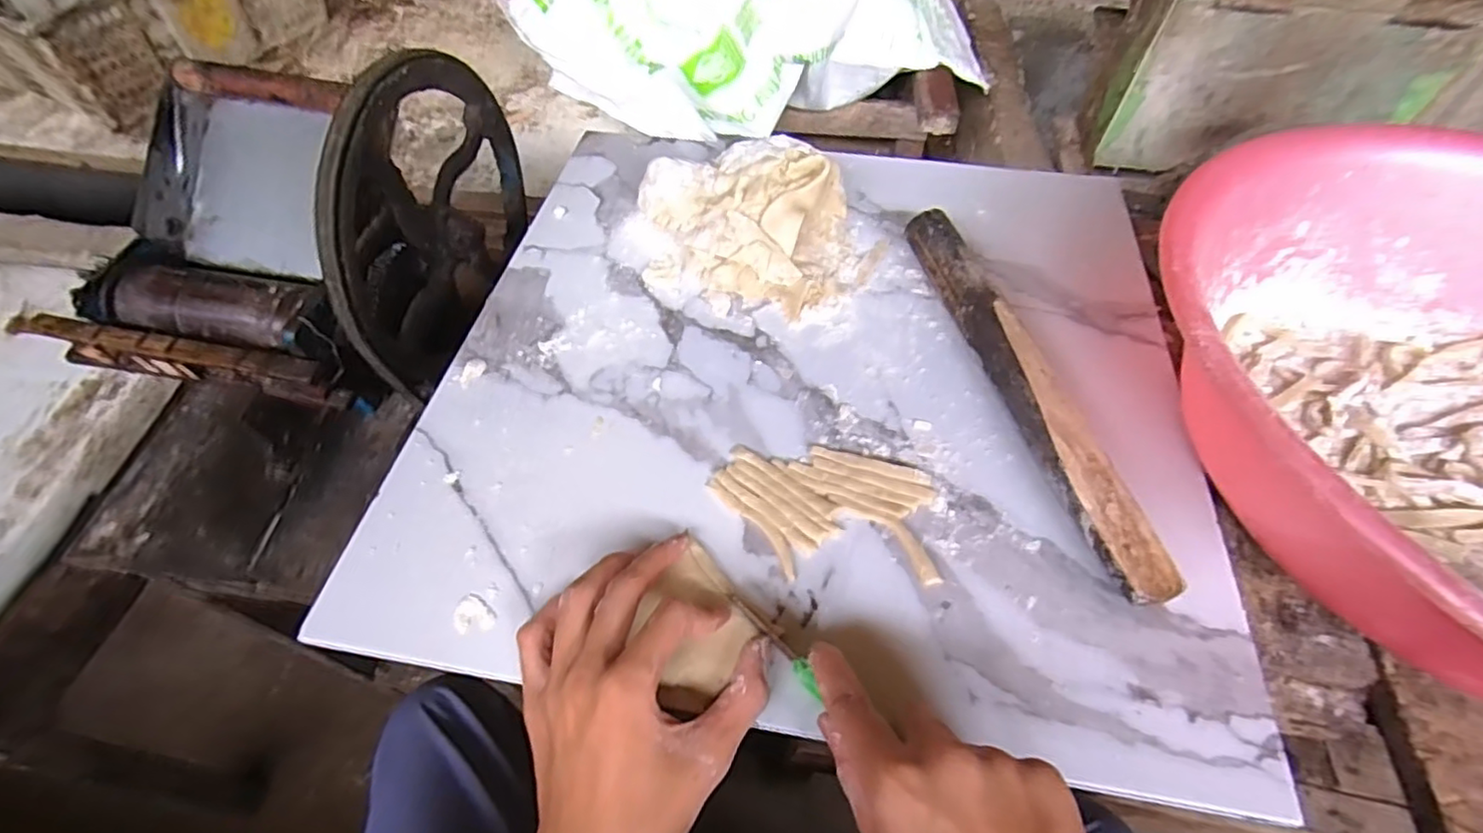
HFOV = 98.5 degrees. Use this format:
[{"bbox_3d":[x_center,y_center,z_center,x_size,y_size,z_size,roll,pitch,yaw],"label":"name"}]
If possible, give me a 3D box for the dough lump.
[{"bbox_3d":[-0.005,-0.152,0.492,0.166,0.059,0.124,9,55,7],"label":"dough lump"}]

